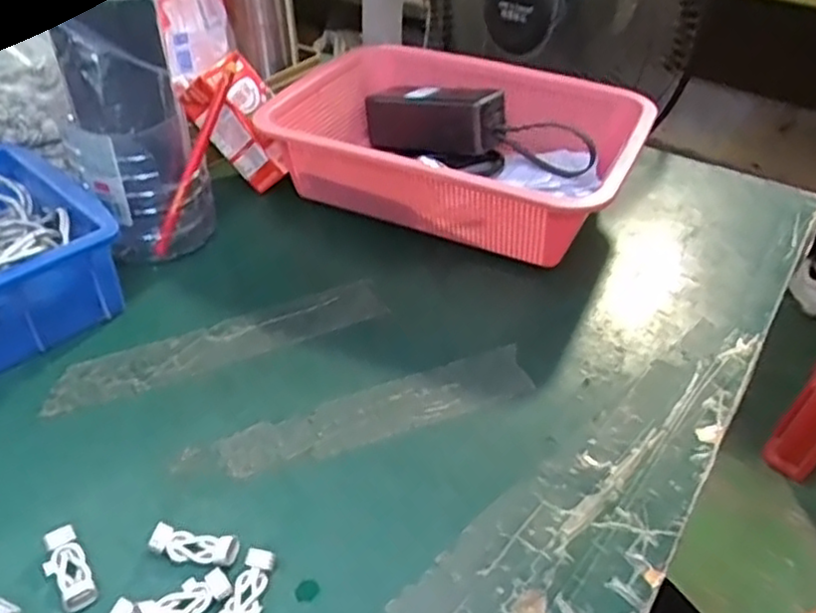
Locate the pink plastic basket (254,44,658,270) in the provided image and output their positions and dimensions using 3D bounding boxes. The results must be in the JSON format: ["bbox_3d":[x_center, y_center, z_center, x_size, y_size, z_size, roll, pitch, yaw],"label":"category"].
[{"bbox_3d":[0.047,-0.138,0.617,0.291,0.095,0.209,19,42,21],"label":"pink plastic basket"}]

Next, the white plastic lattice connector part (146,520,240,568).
[{"bbox_3d":[-0.109,0.121,0.356,0.043,0.008,0.017,7,39,7],"label":"white plastic lattice connector part"}]

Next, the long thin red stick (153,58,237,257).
[{"bbox_3d":[-0.164,-0.115,0.539,0.014,0.158,0.009,24,3,26],"label":"long thin red stick"}]

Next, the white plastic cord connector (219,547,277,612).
[{"bbox_3d":[-0.078,0.138,0.336,0.017,0.007,0.045,12,40,13],"label":"white plastic cord connector"}]

